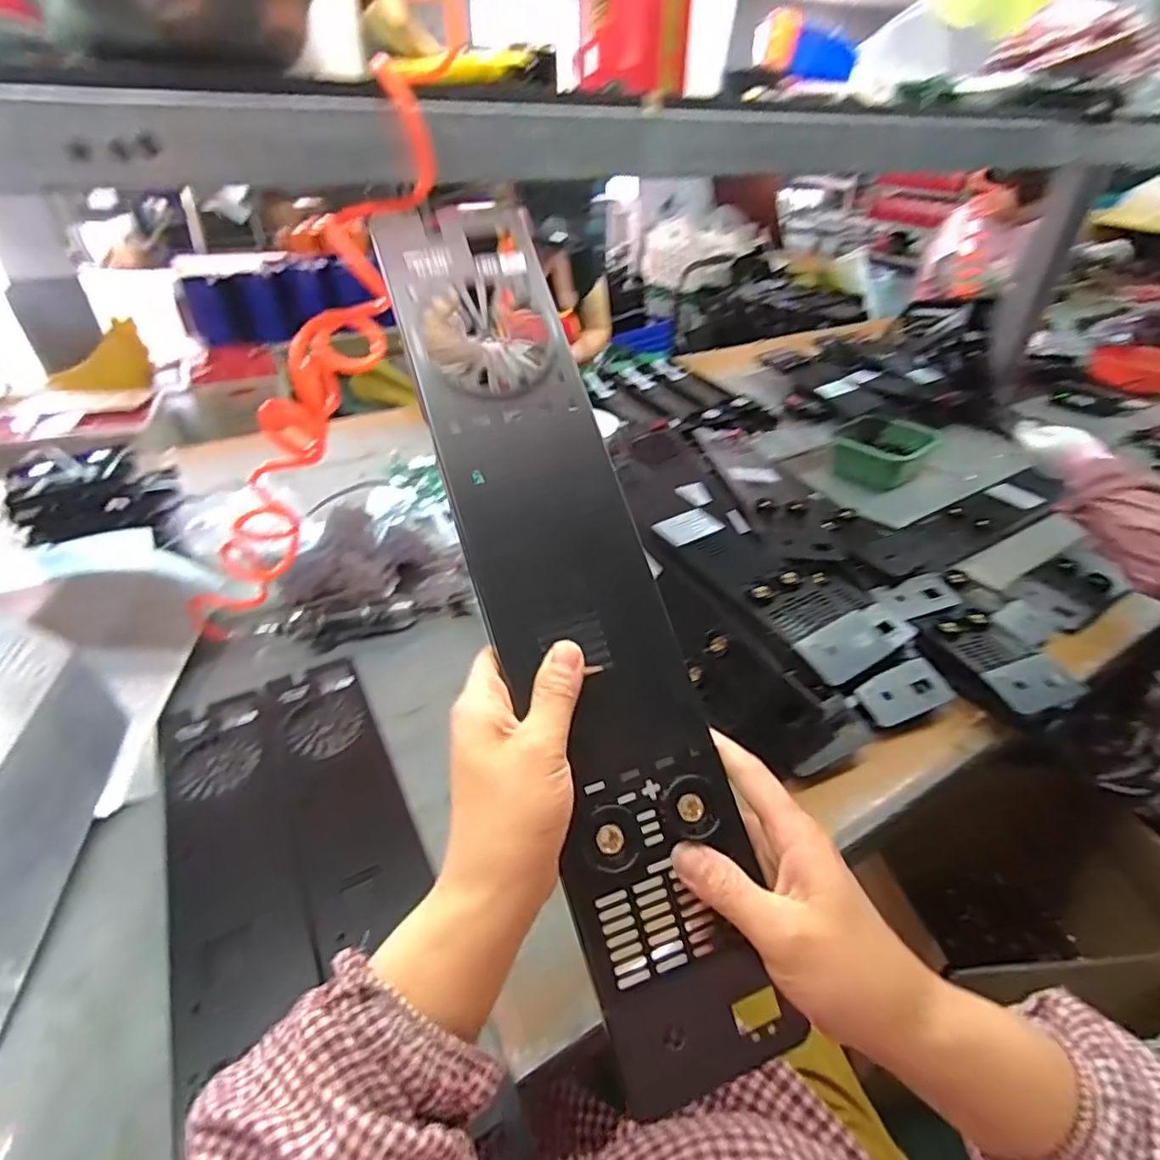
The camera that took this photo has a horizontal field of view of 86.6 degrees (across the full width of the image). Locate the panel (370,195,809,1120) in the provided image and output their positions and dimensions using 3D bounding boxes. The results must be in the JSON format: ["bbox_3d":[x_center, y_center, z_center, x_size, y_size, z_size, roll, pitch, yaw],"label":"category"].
[{"bbox_3d":[-0.006,0.001,0.337,0.096,0.015,0.489,-14,77,-18],"label":"panel"}]

